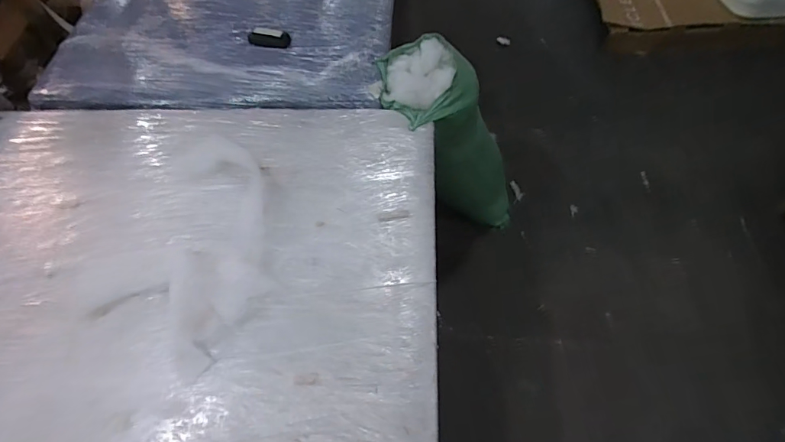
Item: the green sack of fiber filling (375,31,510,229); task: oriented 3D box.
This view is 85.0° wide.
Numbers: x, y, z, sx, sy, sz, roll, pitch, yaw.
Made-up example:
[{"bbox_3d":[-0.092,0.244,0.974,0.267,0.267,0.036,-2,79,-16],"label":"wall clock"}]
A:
[{"bbox_3d":[0.202,-0.190,1.268,0.207,0.678,0.252,-11,58,22],"label":"green sack of fiber filling"}]

